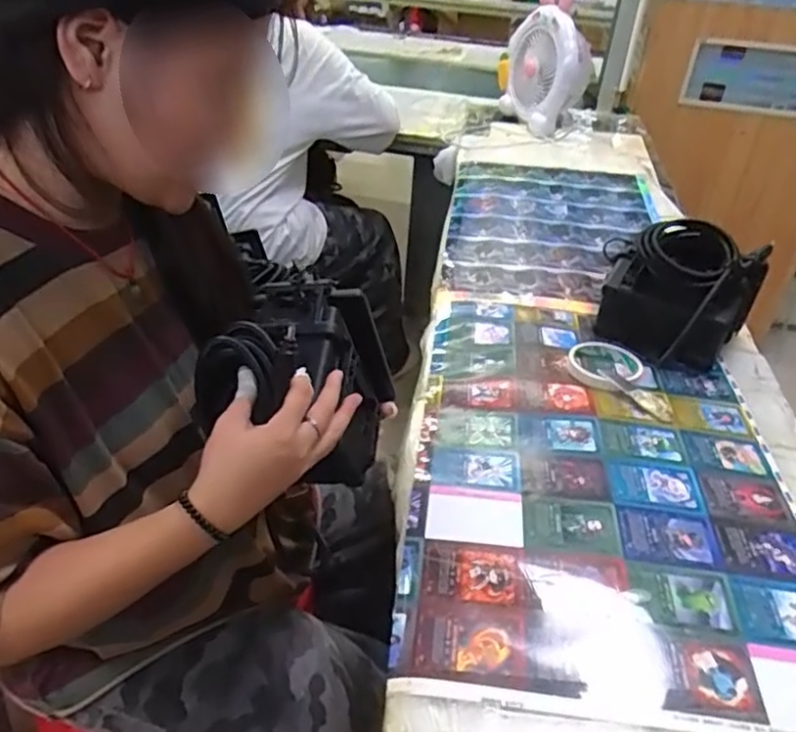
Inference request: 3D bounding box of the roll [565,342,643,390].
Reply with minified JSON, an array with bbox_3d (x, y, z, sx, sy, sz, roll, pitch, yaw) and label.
[{"bbox_3d":[0.259,-0.004,0.836,0.091,0.009,0.098,1,37,-1],"label":"roll"}]

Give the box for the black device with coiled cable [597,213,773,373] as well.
[{"bbox_3d":[0.359,-0.096,0.857,0.146,0.144,0.162,31,46,34],"label":"black device with coiled cable"}]

